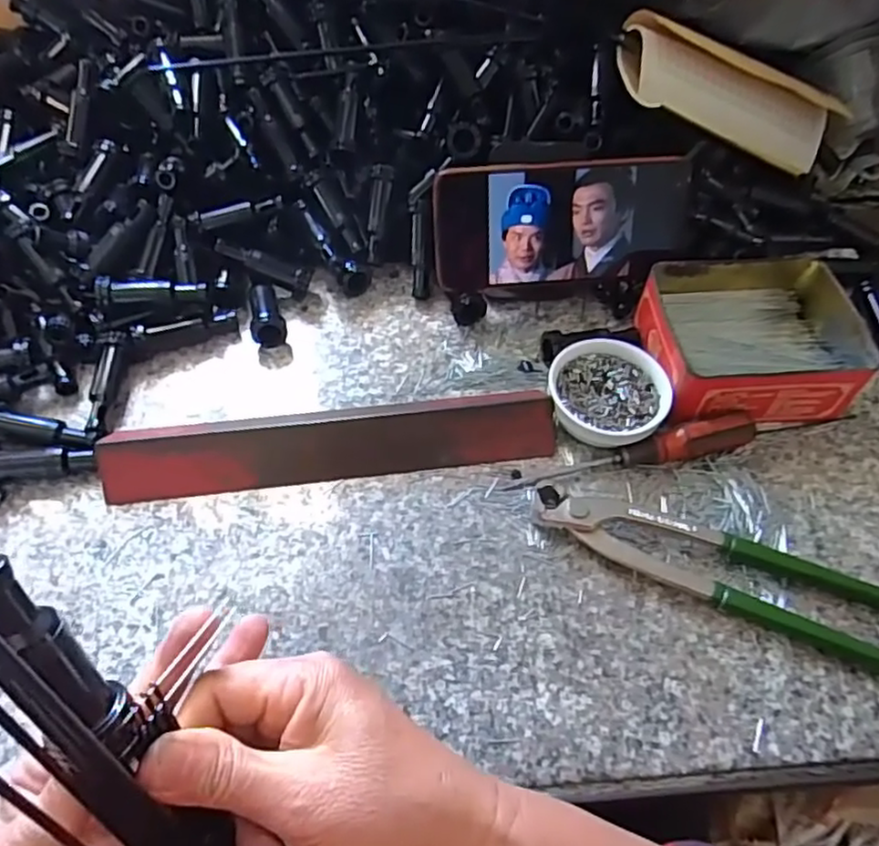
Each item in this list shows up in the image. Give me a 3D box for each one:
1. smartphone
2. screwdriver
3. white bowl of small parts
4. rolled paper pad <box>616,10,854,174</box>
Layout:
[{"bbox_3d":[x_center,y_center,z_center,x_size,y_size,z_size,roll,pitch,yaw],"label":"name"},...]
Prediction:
[{"bbox_3d":[0.082,-0.129,0.443,0.168,0.081,0.010,-4,26,-3],"label":"smartphone"},{"bbox_3d":[0.114,0.021,0.389,0.146,0.026,0.021,-15,57,-11],"label":"screwdriver"},{"bbox_3d":[0.104,-0.018,0.414,0.071,0.024,0.069,1,55,-1],"label":"white bowl of small parts"},{"bbox_3d":[0.234,-0.244,0.508,0.219,0.048,0.067,4,57,-28],"label":"rolled paper pad"}]

